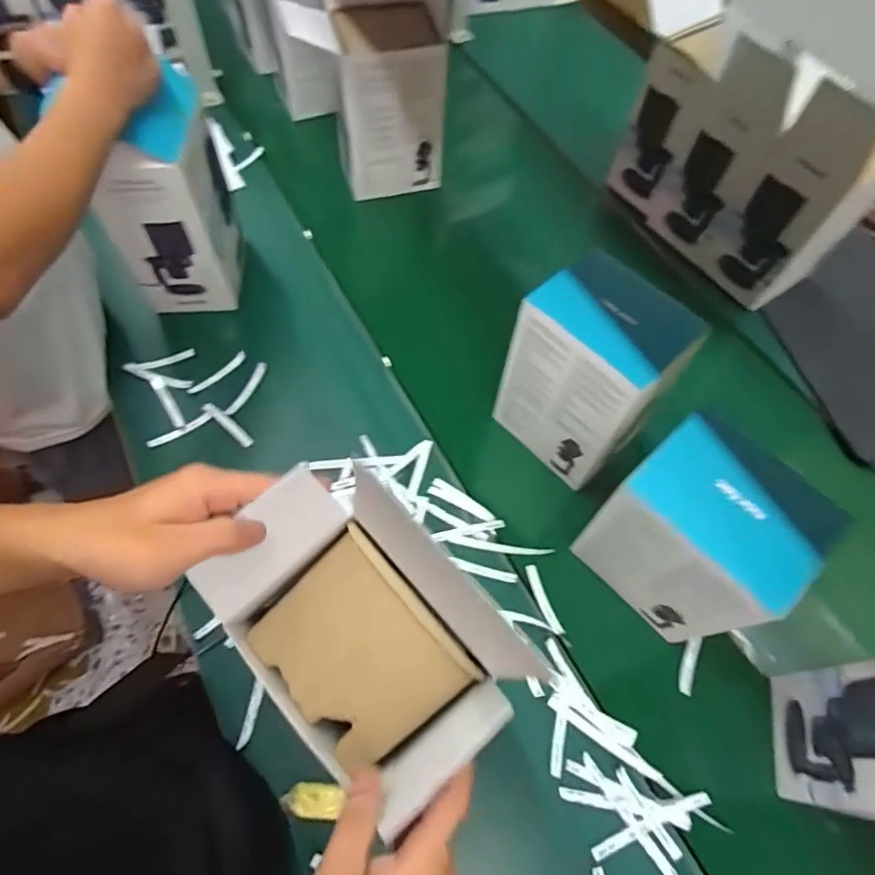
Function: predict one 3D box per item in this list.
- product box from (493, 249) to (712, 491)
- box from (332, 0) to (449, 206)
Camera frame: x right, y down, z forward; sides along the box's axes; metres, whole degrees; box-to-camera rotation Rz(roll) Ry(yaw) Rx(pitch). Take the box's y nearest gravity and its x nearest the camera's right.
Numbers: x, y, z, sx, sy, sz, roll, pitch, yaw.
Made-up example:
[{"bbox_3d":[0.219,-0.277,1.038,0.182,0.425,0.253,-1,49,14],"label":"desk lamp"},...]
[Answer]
[{"bbox_3d":[0.170,-0.066,0.639,0.109,0.221,0.143,-41,69,-21],"label":"product box"},{"bbox_3d":[-0.078,-0.525,0.894,0.151,0.231,0.131,-11,62,-7],"label":"box"}]

